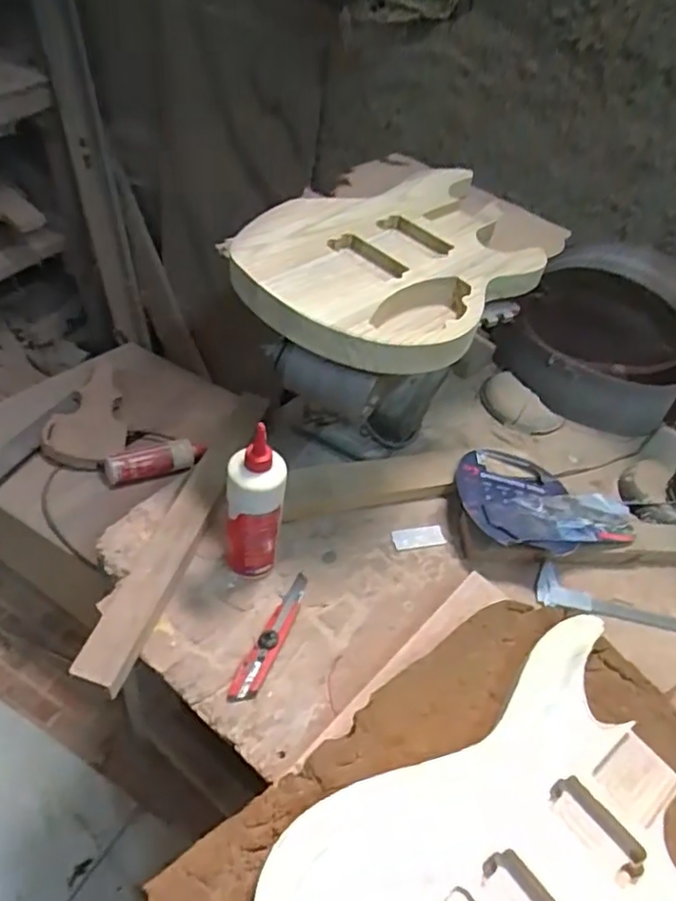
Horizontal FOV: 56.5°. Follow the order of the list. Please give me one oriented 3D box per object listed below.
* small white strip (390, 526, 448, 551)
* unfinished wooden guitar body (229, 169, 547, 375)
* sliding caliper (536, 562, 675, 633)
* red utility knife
[{"bbox_3d":[0.113,0.121,0.885,0.073,0.004,0.033,-6,49,-14],"label":"small white strip"},{"bbox_3d":[0.098,-0.272,0.840,0.322,0.055,0.492,35,52,22],"label":"unfinished wooden guitar body"},{"bbox_3d":[0.458,0.222,0.852,0.374,0.007,0.058,12,57,3],"label":"sliding caliper"},{"bbox_3d":[-0.076,0.218,0.752,0.031,0.021,0.180,22,48,11],"label":"red utility knife"}]

